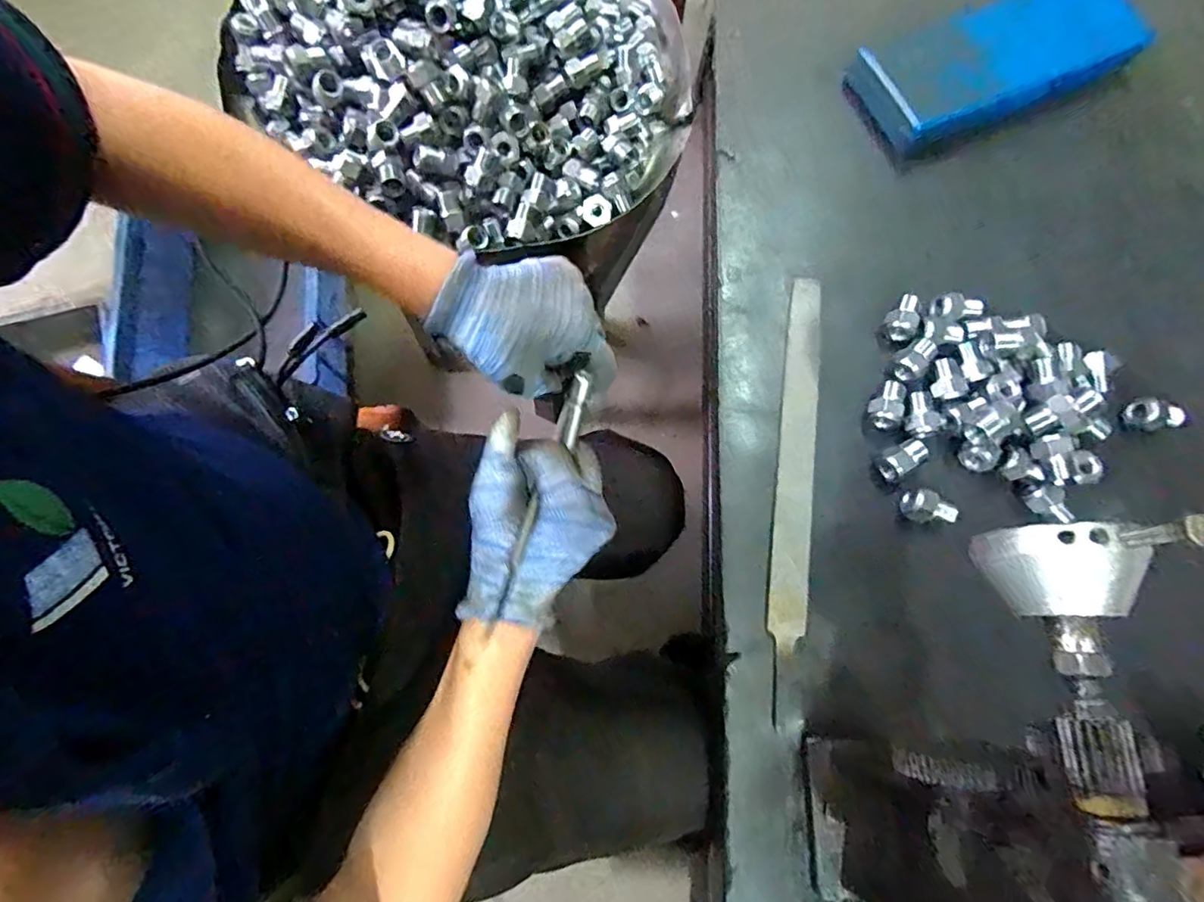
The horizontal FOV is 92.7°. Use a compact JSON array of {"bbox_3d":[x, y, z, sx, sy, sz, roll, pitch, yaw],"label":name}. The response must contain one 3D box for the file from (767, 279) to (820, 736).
[{"bbox_3d":[0.127,0.019,0.382,0.022,0.008,0.290,9,75,-1],"label":"file"}]

